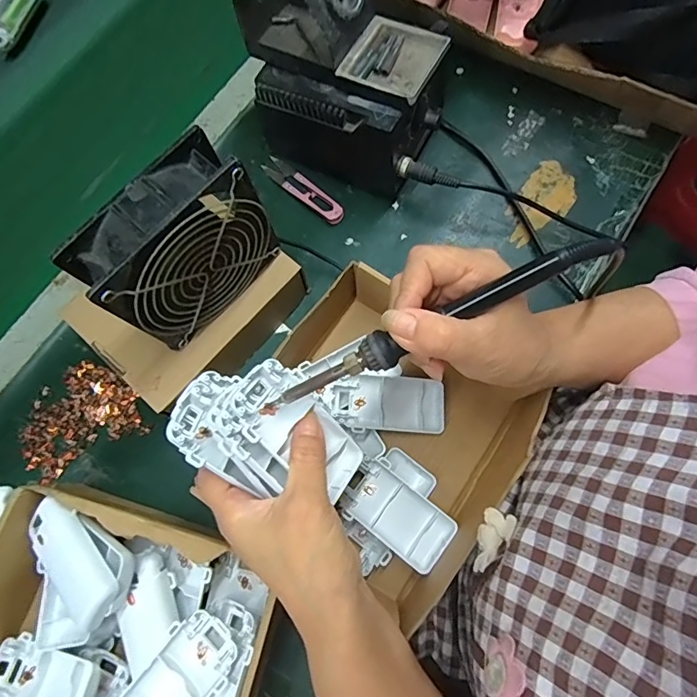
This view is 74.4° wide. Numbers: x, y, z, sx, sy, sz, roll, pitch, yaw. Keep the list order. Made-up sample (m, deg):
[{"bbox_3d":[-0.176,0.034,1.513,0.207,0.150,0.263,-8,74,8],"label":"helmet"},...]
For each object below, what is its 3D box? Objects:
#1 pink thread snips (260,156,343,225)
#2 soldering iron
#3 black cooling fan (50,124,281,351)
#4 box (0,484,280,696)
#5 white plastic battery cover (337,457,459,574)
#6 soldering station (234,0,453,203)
[{"bbox_3d":[-0.045,-0.161,0.460,0.105,0.011,0.023,41,80,11],"label":"pink thread snips"},{"bbox_3d":[0.046,-0.011,0.259,0.212,0.020,0.020,-27,75,8],"label":"soldering iron"},{"bbox_3d":[-0.114,-0.066,0.320,0.044,0.112,0.116,41,79,12],"label":"black cooling fan"},{"bbox_3d":[-0.165,0.221,0.320,0.203,0.073,0.206,17,76,6],"label":"box"},{"bbox_3d":[0.038,0.125,0.351,0.083,0.012,0.050,33,78,10],"label":"white plastic battery cover"},{"bbox_3d":[-0.006,-0.239,0.401,0.176,0.156,0.105,25,77,8],"label":"soldering station"}]

